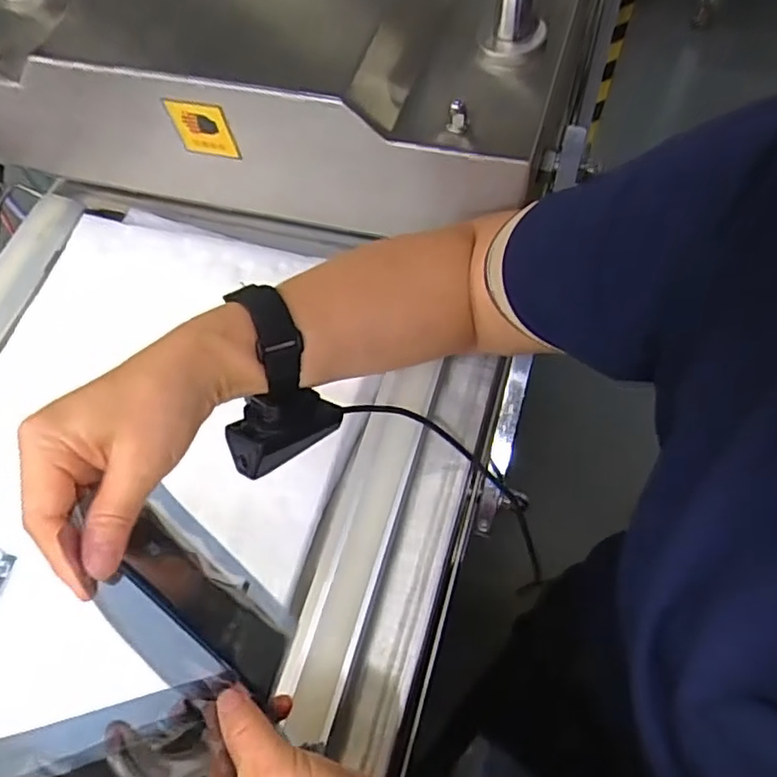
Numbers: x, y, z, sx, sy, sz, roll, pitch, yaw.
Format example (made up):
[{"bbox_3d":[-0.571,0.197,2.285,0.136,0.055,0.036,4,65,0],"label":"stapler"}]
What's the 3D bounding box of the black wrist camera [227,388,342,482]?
[{"bbox_3d":[-0.064,0.020,0.377,0.070,0.044,0.031,-38,66,-13],"label":"black wrist camera"}]

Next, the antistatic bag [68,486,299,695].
[{"bbox_3d":[-0.101,0.121,0.345,0.011,0.085,0.113,-39,102,21],"label":"antistatic bag"}]

